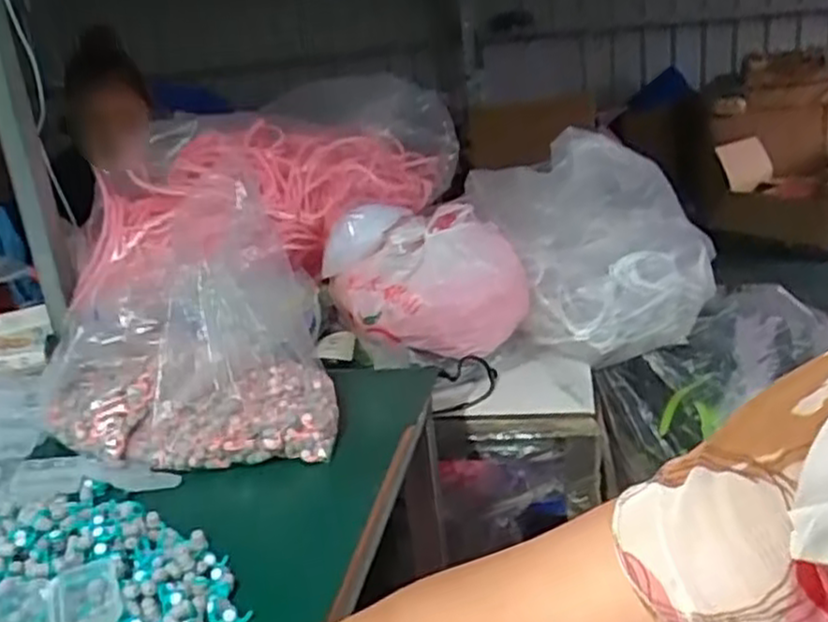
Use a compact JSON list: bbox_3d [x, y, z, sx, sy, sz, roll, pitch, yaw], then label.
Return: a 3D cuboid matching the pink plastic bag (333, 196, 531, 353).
[{"bbox_3d":[0.021,-0.039,0.994,0.256,0.155,0.169,-7,18,-2],"label":"pink plastic bag"}]

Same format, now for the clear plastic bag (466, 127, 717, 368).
[{"bbox_3d":[0.254,-0.100,1.045,0.315,0.267,0.234,-4,18,5],"label":"clear plastic bag"}]

